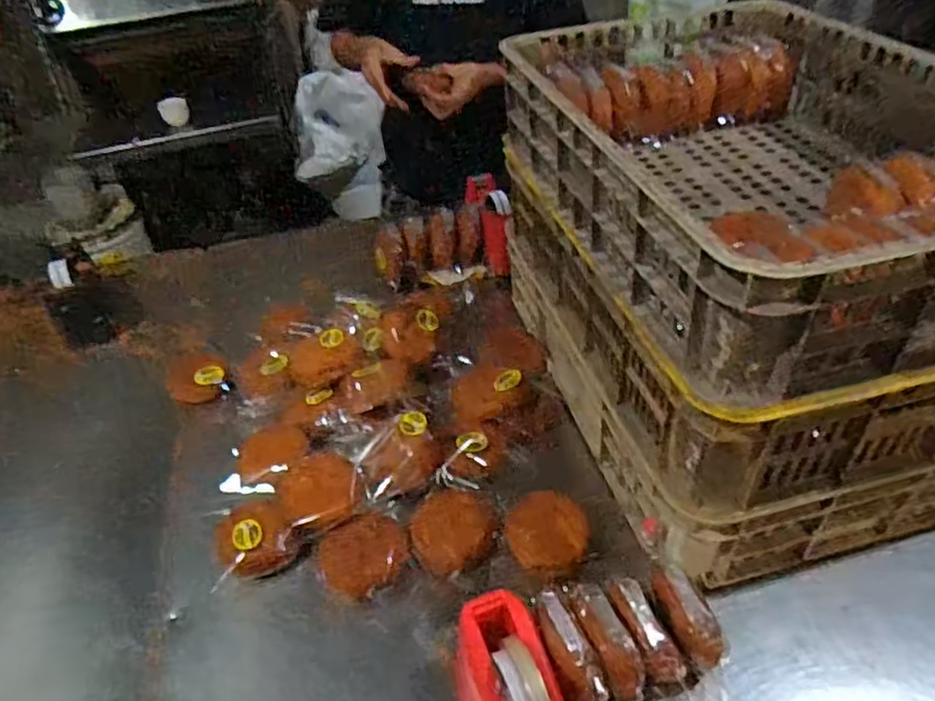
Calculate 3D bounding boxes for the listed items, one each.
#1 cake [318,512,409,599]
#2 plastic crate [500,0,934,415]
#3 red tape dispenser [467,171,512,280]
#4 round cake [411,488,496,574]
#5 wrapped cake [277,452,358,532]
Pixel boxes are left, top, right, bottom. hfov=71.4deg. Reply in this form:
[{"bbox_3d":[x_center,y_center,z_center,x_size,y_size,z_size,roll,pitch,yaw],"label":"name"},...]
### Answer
[{"bbox_3d":[-0.114,0.223,0.715,0.093,0.014,0.081,-23,61,-12],"label":"cake"},{"bbox_3d":[0.309,-0.219,0.710,0.411,0.147,0.599,-13,43,-7],"label":"plastic crate"},{"bbox_3d":[0.039,-0.238,1.181,0.062,0.125,0.212,-12,39,-6],"label":"red tape dispenser"},{"bbox_3d":[-0.016,0.203,0.743,0.092,0.020,0.096,-4,42,3],"label":"round cake"},{"bbox_3d":[-0.176,0.159,0.760,0.088,0.026,0.105,-25,45,-19],"label":"wrapped cake"}]

